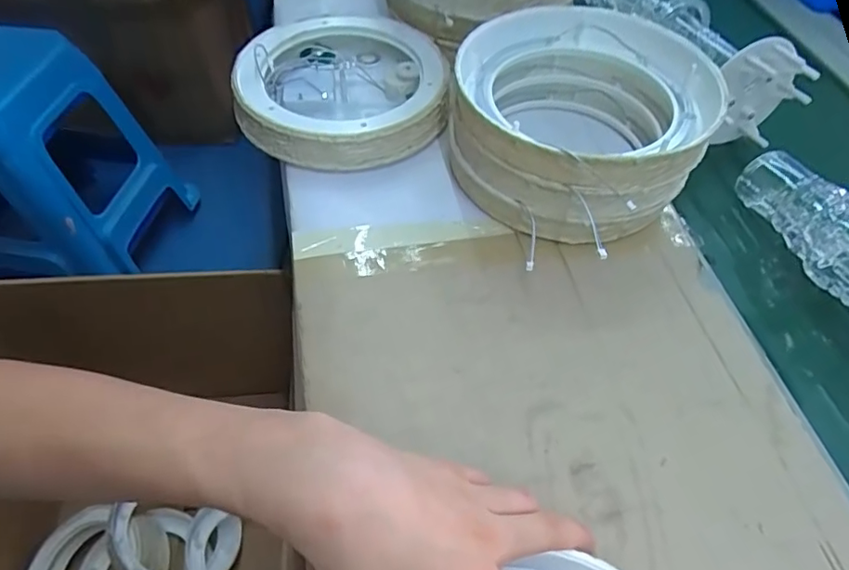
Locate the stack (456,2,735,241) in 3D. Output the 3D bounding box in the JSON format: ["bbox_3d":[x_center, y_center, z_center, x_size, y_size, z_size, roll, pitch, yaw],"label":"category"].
[{"bbox_3d":[0.134,-0.139,0.478,0.219,0.098,0.218,4,53,0],"label":"stack"}]

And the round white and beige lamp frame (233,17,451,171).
[{"bbox_3d":[-0.078,-0.191,0.534,0.201,0.047,0.189,1,53,-2],"label":"round white and beige lamp frame"}]

